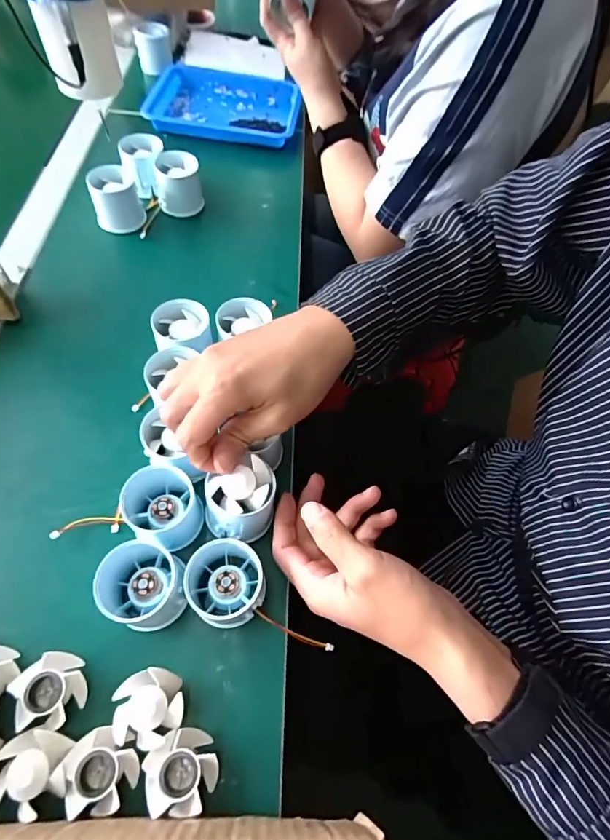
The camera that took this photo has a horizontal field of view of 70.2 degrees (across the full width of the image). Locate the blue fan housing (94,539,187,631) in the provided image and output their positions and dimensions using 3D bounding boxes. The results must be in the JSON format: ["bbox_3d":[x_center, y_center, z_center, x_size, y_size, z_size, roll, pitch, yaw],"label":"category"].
[{"bbox_3d":[-0.116,0.115,0.305,0.059,0.046,0.053,0,60,-4],"label":"blue fan housing"}]

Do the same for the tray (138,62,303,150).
[{"bbox_3d":[-0.118,-0.475,0.660,0.213,0.032,0.169,6,60,-1],"label":"tray"}]

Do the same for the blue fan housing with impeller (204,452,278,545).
[{"bbox_3d":[-0.048,0.062,0.329,0.050,0.055,0.047,-2,60,-6],"label":"blue fan housing with impeller"}]

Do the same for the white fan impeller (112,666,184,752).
[{"bbox_3d":[-0.102,0.188,0.284,0.043,0.016,0.043,2,60,-3],"label":"white fan impeller"}]

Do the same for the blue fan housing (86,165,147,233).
[{"bbox_3d":[-0.220,-0.257,0.508,0.052,0.054,0.052,-16,62,-13],"label":"blue fan housing"}]

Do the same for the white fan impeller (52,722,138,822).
[{"bbox_3d":[-0.126,0.215,0.264,0.042,0.018,0.041,2,60,-3],"label":"white fan impeller"}]

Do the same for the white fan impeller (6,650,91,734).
[{"bbox_3d":[-0.167,0.178,0.283,0.039,0.019,0.042,2,60,-3],"label":"white fan impeller"}]

